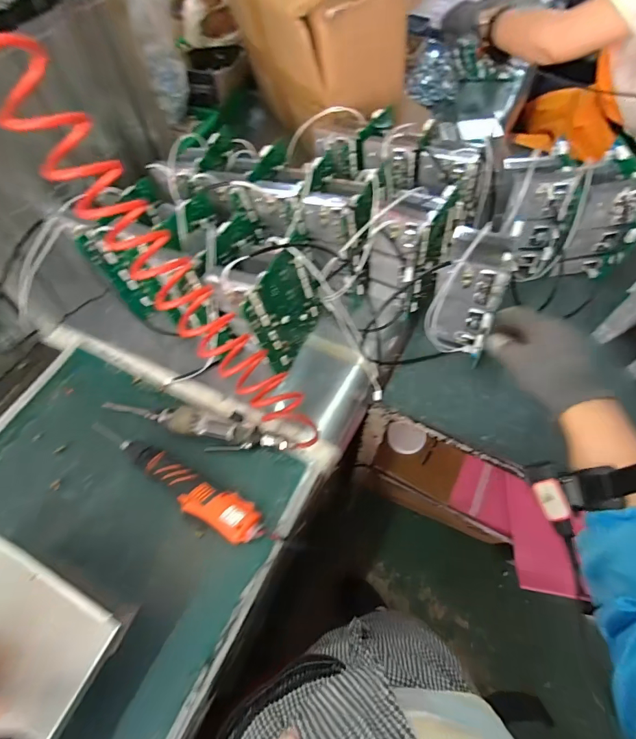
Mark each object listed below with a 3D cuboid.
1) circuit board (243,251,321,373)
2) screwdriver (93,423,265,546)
[{"bbox_3d":[-0.043,-0.091,0.592,0.016,0.179,0.153,18,63,23],"label":"circuit board"},{"bbox_3d":[-0.210,0.153,0.550,0.302,0.036,0.051,26,67,15],"label":"screwdriver"}]

